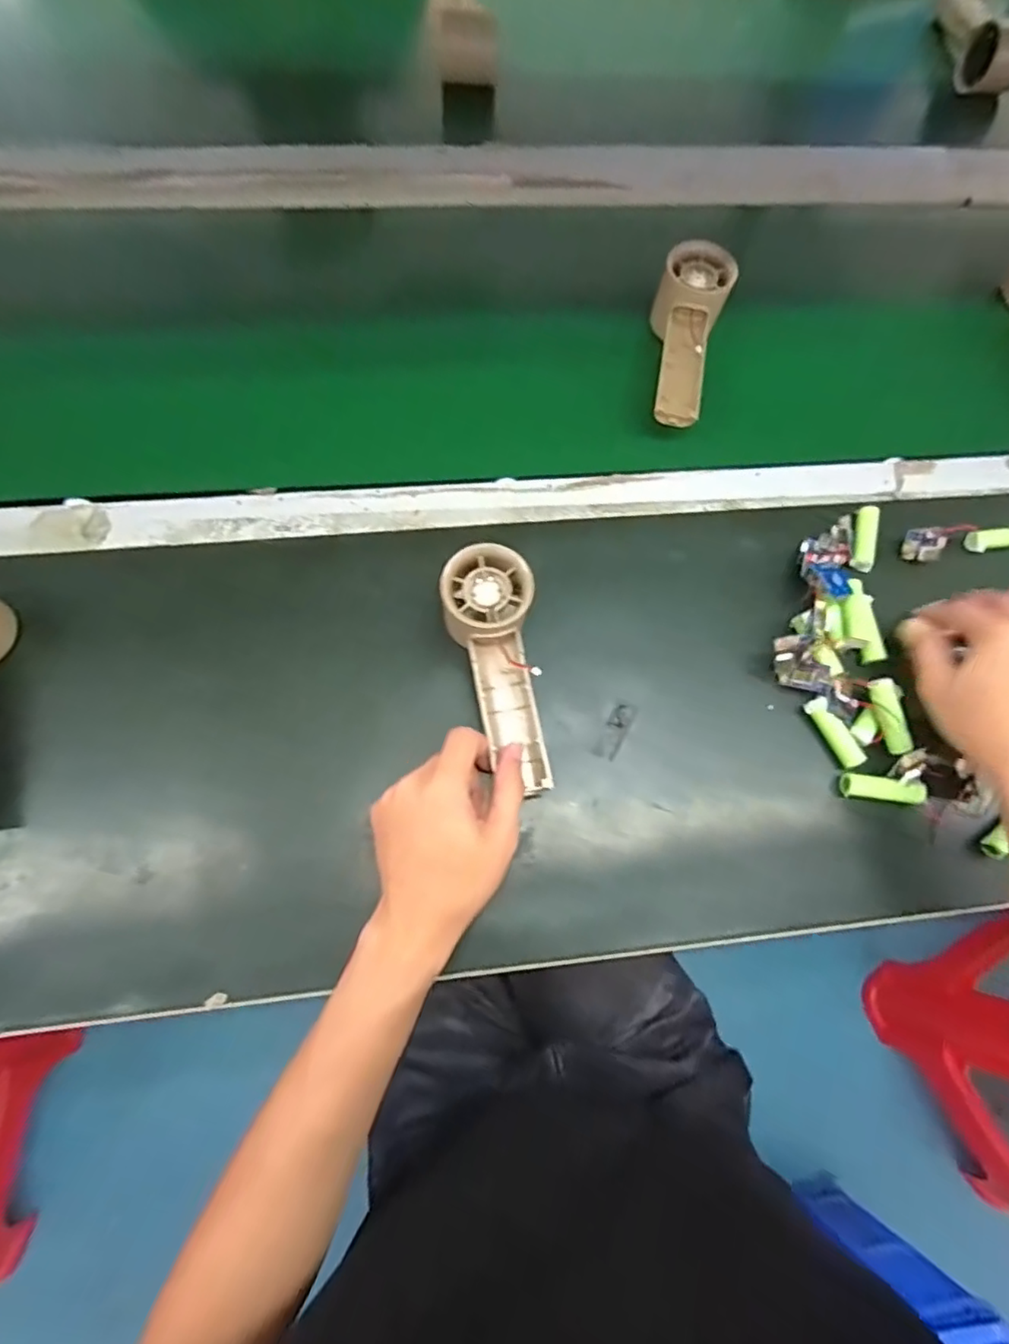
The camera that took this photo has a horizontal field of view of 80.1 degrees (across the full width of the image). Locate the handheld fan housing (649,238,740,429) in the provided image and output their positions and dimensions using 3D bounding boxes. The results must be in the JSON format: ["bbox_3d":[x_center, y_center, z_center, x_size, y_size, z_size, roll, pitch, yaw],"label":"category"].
[{"bbox_3d":[0.143,-0.269,0.491,0.056,0.058,0.150,17,72,2],"label":"handheld fan housing"}]

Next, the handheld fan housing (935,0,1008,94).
[{"bbox_3d":[0.538,-0.718,0.668,0.055,0.062,0.155,3,72,-2],"label":"handheld fan housing"}]

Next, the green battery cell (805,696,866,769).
[{"bbox_3d":[0.224,0.042,0.412,0.015,0.019,0.051,-29,76,-12],"label":"green battery cell"}]

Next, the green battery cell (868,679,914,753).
[{"bbox_3d":[0.256,0.029,0.397,0.012,0.011,0.050,-14,85,-7],"label":"green battery cell"}]

